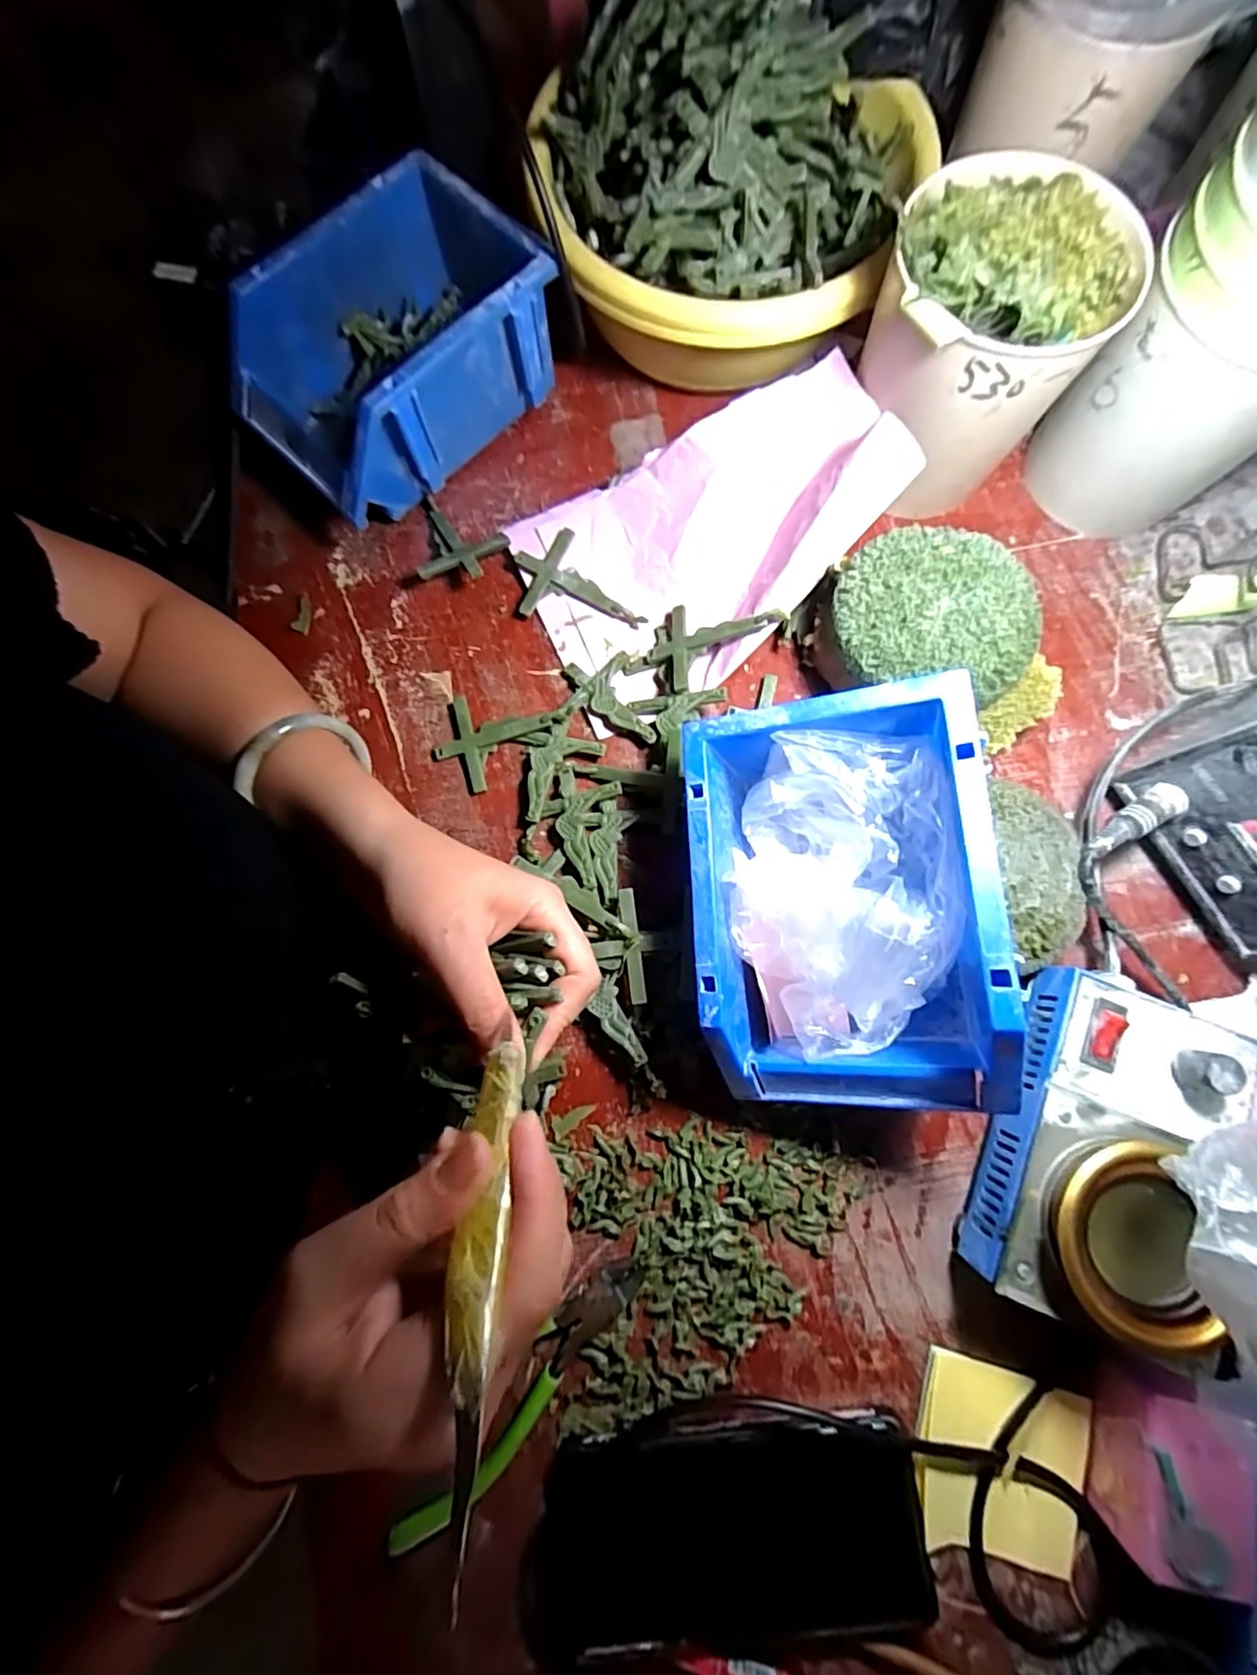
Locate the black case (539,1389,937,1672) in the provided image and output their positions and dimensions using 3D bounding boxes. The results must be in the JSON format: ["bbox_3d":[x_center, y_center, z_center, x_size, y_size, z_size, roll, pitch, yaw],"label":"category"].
[{"bbox_3d":[0.046,0.315,0.278,0.174,0.016,0.090,-4,79,0],"label":"black case"}]

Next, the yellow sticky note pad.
[{"bbox_3d":[0.173,0.295,0.281,0.082,0.014,0.075,16,79,4],"label":"yellow sticky note pad"}]

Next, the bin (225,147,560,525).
[{"bbox_3d":[-0.138,-0.283,0.364,0.169,0.085,0.119,-43,81,-7],"label":"bin"}]

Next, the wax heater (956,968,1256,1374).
[{"bbox_3d":[0.225,0.148,0.287,0.090,0.063,0.152,24,80,5],"label":"wax heater"}]

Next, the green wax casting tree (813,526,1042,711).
[{"bbox_3d":[0.160,-0.115,0.340,0.101,0.064,0.093,0,79,1],"label":"green wax casting tree"}]

